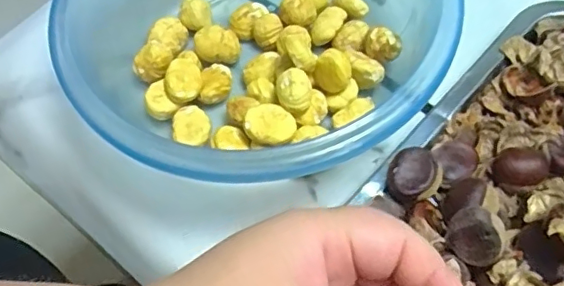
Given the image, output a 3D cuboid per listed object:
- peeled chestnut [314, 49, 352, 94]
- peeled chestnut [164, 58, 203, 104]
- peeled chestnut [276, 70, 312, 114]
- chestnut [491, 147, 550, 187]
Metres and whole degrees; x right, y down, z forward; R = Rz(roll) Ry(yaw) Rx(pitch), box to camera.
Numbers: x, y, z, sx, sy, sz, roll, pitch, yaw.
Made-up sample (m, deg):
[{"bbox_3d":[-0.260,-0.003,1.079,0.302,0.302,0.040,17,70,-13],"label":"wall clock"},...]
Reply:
[{"bbox_3d":[0.030,-0.043,0.330,0.021,0.020,0.017,2,61,4],"label":"peeled chestnut"},{"bbox_3d":[-0.061,-0.037,0.345,0.022,0.019,0.027,-15,61,-5],"label":"peeled chestnut"},{"bbox_3d":[0.007,-0.030,0.320,0.019,0.014,0.021,-11,61,-3],"label":"peeled chestnut"},{"bbox_3d":[0.131,0.014,0.303,0.027,0.013,0.023,-18,62,-7],"label":"chestnut"}]

